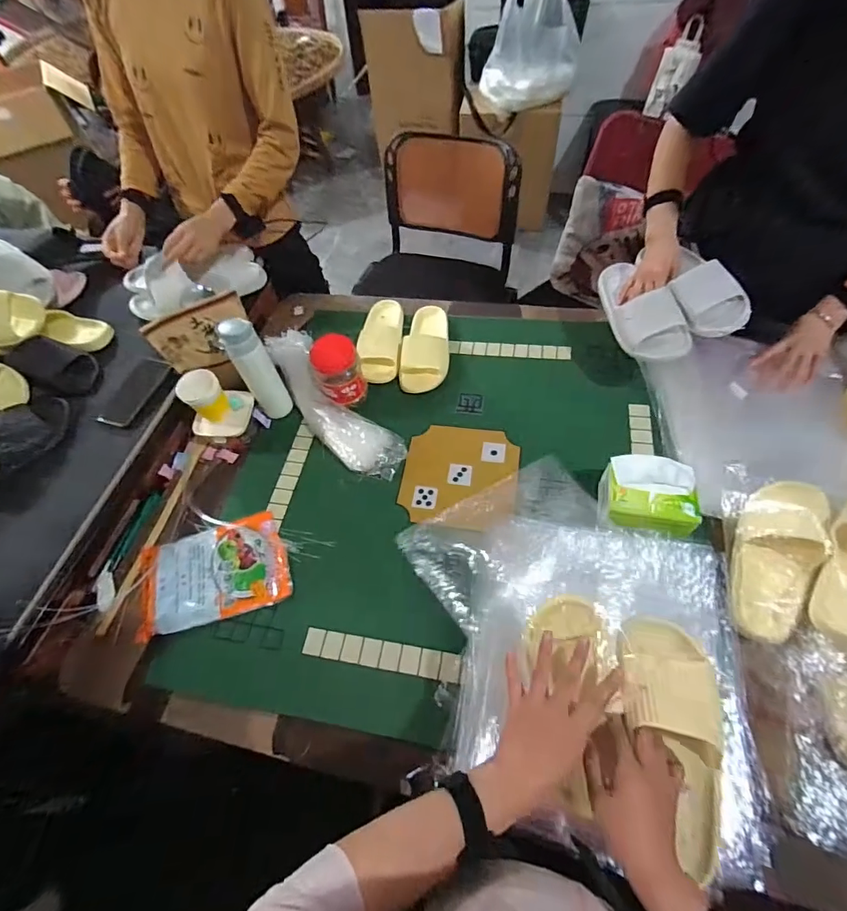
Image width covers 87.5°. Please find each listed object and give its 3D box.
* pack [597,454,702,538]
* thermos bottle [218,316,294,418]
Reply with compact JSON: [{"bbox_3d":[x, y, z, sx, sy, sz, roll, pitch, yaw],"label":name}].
[{"bbox_3d":[0.364,0.066,0.721,0.137,0.078,0.108,11,60,11],"label":"pack"},{"bbox_3d":[-0.330,-0.164,0.886,0.069,0.219,0.074,-30,61,-14],"label":"thermos bottle"}]

